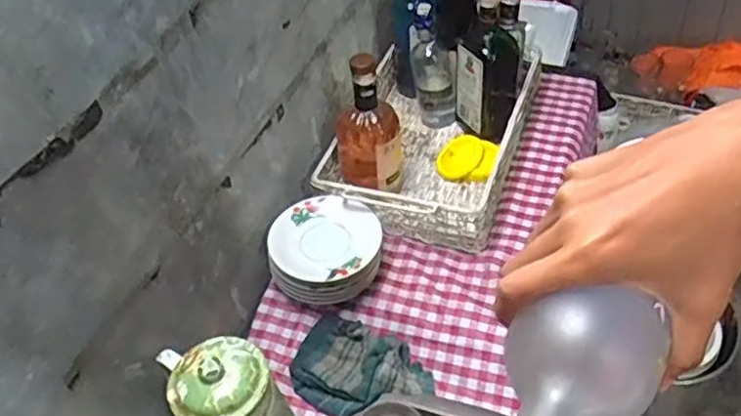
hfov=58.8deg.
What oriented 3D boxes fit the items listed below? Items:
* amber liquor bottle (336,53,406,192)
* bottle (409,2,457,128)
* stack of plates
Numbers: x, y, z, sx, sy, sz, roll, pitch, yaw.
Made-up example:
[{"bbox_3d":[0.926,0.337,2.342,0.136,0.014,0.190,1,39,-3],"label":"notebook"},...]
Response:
[{"bbox_3d":[-0.006,-0.127,0.955,0.094,0.231,0.110,-4,45,3],"label":"amber liquor bottle"},{"bbox_3d":[0.102,-0.233,1.070,0.063,0.212,0.067,-9,45,-1],"label":"bottle"},{"bbox_3d":[-0.059,0.066,0.902,0.147,0.090,0.151,-10,45,-3],"label":"stack of plates"}]

